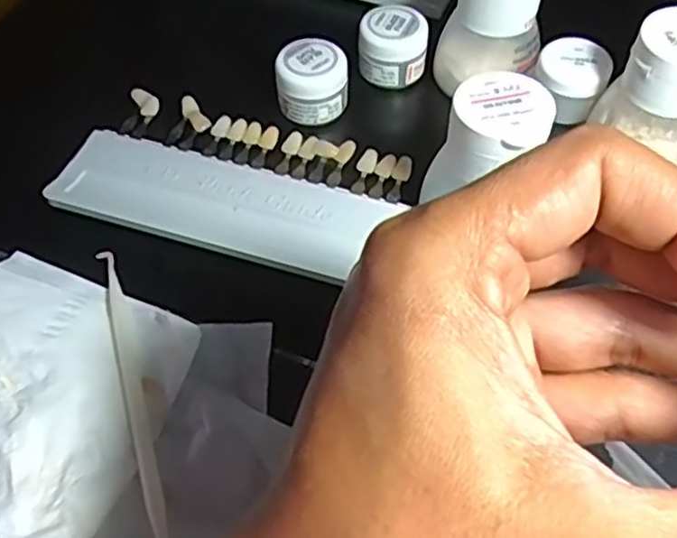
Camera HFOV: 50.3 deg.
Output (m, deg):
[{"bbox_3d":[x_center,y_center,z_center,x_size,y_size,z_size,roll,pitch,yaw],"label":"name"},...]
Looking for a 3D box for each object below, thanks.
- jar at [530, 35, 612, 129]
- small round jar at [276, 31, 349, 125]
[{"bbox_3d":[0.108,-0.087,0.334,0.030,0.023,0.034,-14,56,-8],"label":"jar"},{"bbox_3d":[-0.012,-0.088,0.336,0.032,0.025,0.030,0,55,1],"label":"small round jar"}]

